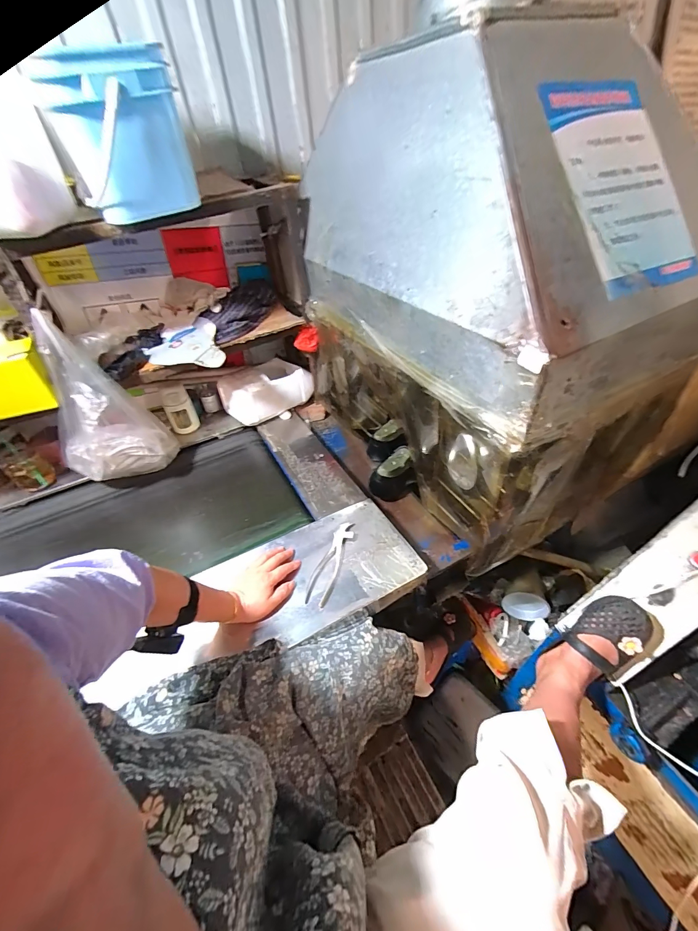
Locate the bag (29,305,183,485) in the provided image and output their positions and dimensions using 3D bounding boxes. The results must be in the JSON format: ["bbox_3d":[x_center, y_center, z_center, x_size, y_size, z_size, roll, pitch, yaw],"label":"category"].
[{"bbox_3d":[-0.549,-0.112,0.805,0.221,0.361,0.120,-31,50,-26],"label":"bag"}]

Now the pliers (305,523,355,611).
[{"bbox_3d":[-0.036,0.188,0.722,0.047,0.010,0.193,11,45,15],"label":"pliers"}]

